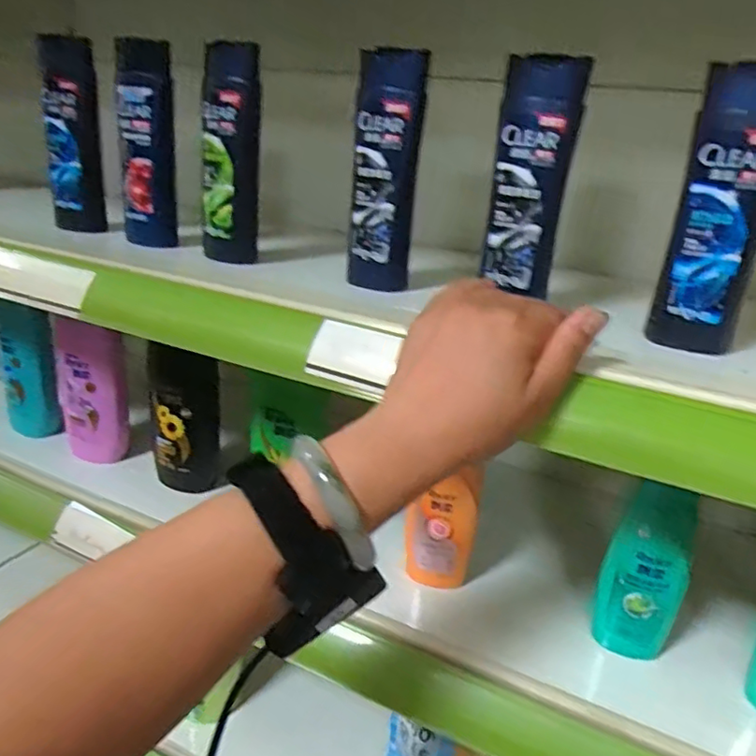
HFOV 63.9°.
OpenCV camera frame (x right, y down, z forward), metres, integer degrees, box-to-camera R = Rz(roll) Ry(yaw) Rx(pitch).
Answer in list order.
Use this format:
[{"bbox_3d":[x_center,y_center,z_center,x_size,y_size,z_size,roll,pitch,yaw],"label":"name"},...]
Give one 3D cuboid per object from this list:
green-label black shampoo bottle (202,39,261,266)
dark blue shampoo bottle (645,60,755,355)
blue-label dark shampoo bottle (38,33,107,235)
[{"bbox_3d":[-0.127,-0.190,0.522,0.048,0.172,0.044,0,24,-12],"label":"green-label black shampoo bottle"},{"bbox_3d":[0.215,-0.096,0.383,0.053,0.183,0.033,17,26,26],"label":"dark blue shampoo bottle"},{"bbox_3d":[-0.309,-0.244,0.615,0.049,0.178,0.041,-5,25,-21],"label":"blue-label dark shampoo bottle"}]

